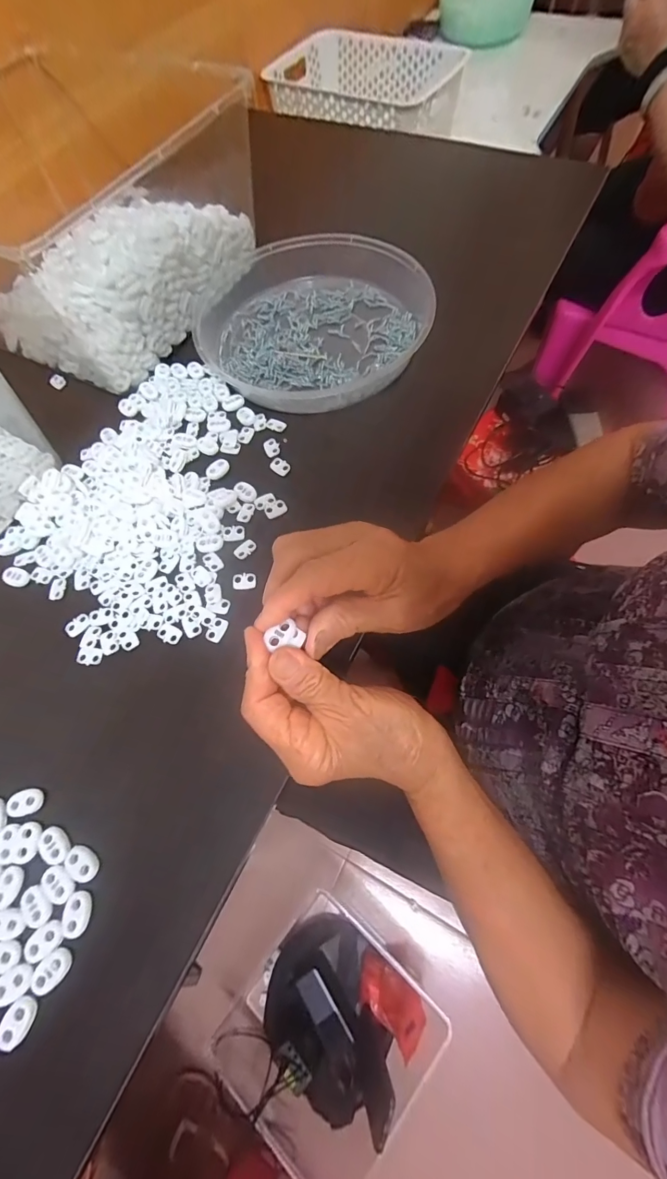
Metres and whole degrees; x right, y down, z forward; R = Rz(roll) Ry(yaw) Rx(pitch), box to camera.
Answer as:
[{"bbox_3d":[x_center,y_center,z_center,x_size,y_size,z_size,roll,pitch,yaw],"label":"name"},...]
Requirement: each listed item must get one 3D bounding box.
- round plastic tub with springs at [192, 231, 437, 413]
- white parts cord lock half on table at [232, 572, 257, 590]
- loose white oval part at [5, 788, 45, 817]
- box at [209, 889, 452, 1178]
[{"bbox_3d":[-0.025,-0.282,0.425,0.236,0.042,0.215,0,67,1],"label":"round plastic tub with springs"},{"bbox_3d":[-0.071,-0.007,0.330,0.019,0.004,0.014,-1,67,1],"label":"white parts cord lock half on table"},{"bbox_3d":[-0.205,0.140,0.273,0.023,0.004,0.016,-13,67,-5],"label":"loose white oval part"},{"bbox_3d":[-0.005,0.787,0.729,0.311,0.160,0.313,32,73,16],"label":"box"}]

